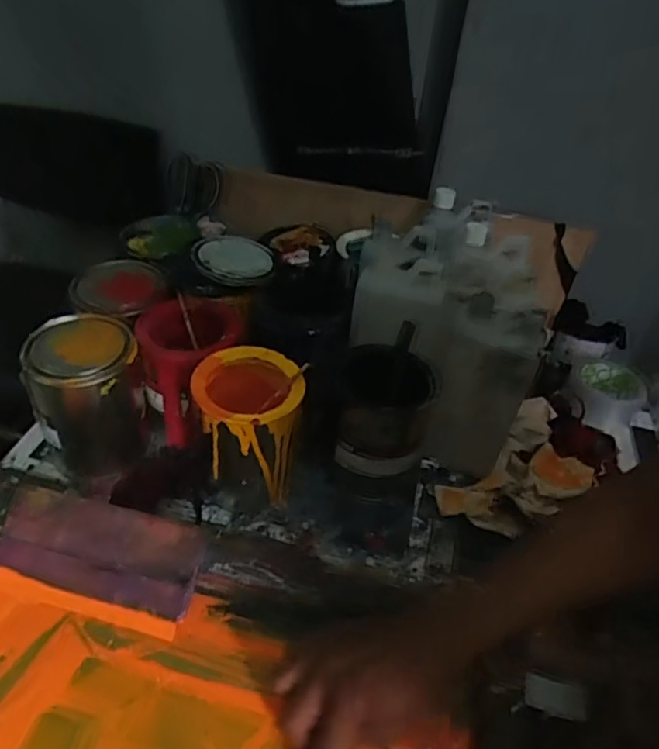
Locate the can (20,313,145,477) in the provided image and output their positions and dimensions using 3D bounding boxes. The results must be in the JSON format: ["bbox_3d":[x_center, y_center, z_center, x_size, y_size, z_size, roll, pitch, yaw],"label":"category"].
[{"bbox_3d":[-0.258,0.024,0.632,0.107,0.148,0.101,-4,40,-12],"label":"can"}]

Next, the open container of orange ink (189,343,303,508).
[{"bbox_3d":[-0.086,0.057,0.620,0.111,0.136,0.111,7,40,0],"label":"open container of orange ink"}]

